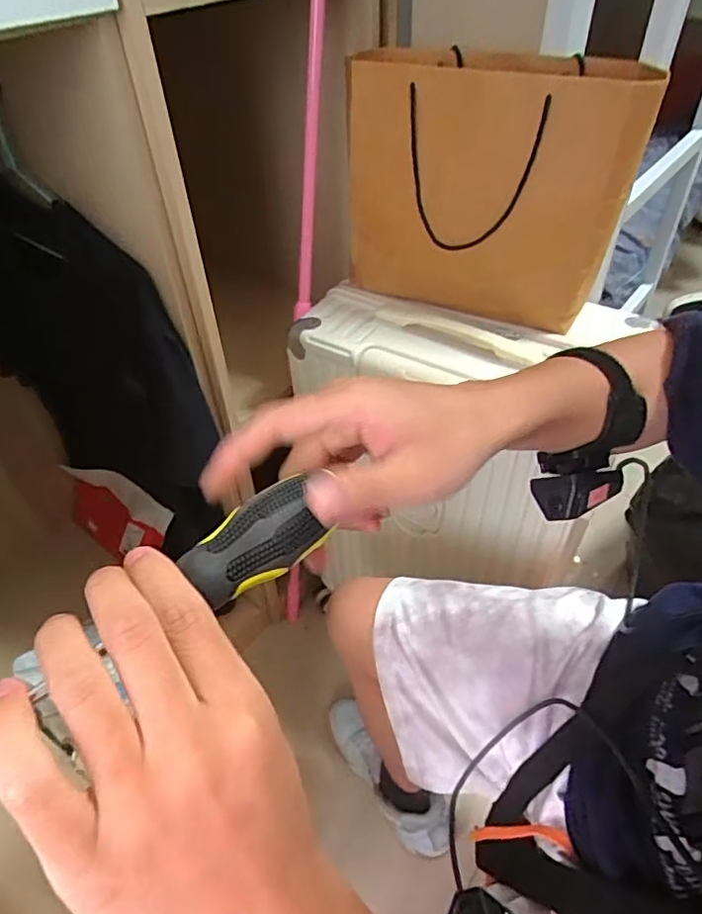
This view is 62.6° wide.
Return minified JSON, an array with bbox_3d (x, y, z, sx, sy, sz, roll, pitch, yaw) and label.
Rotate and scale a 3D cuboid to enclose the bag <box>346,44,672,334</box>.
[{"bbox_3d":[0.158,-0.319,0.684,0.315,0.254,0.137,18,49,21],"label":"bag"}]

